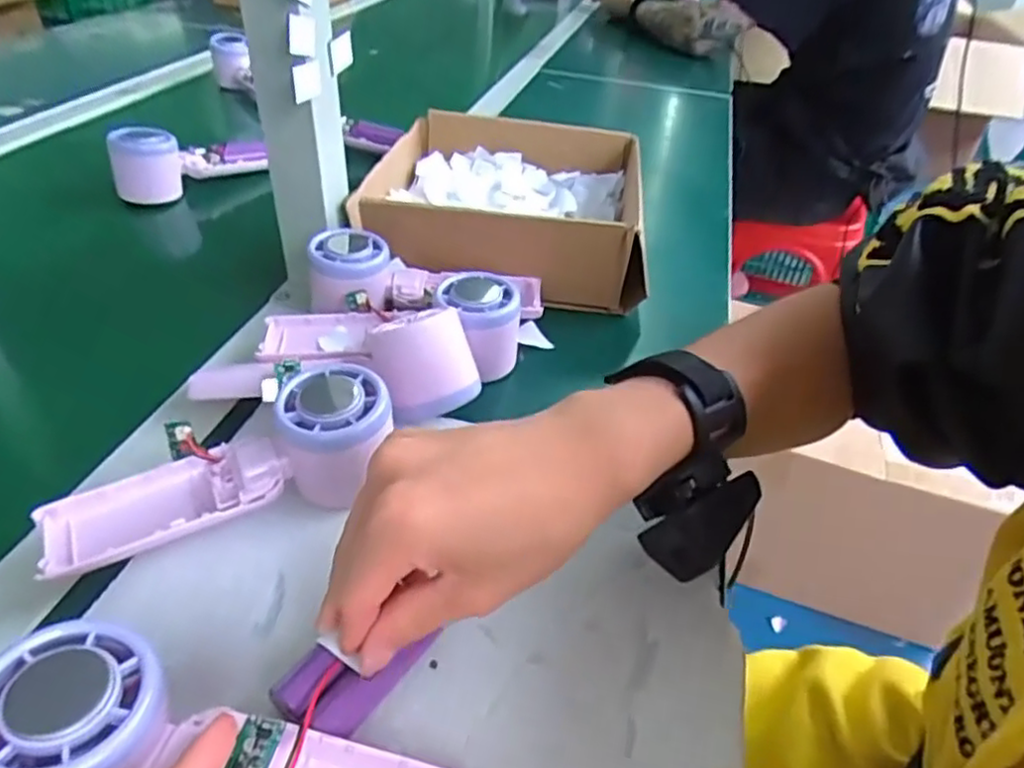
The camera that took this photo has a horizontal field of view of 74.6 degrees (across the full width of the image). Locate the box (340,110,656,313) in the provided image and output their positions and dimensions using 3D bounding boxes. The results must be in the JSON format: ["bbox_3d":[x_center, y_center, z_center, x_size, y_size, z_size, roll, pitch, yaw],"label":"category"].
[{"bbox_3d":[-0.002,-0.156,0.581,0.220,0.075,0.211,6,41,1],"label":"box"}]

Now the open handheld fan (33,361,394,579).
[{"bbox_3d":[-0.139,0.041,0.327,0.162,0.058,0.056,-14,42,-21],"label":"open handheld fan"}]

